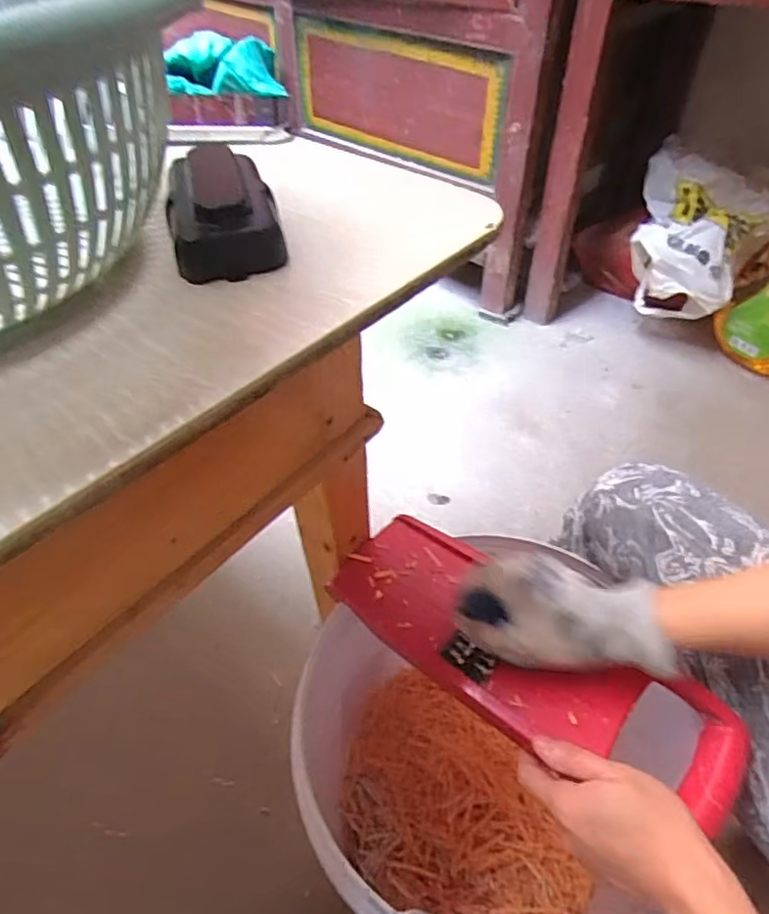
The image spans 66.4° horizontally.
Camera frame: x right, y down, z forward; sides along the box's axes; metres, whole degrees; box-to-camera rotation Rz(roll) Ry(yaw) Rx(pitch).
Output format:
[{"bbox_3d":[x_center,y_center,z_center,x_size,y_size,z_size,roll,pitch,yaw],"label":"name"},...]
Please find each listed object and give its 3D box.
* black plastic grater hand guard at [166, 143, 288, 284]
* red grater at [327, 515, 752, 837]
[{"bbox_3d":[-0.079,-0.121,0.285,0.047,0.026,0.089,-12,48,-11],"label":"black plastic grater hand guard"},{"bbox_3d":[0.100,0.143,0.442,0.306,0.021,0.113,24,50,26],"label":"red grater"}]

